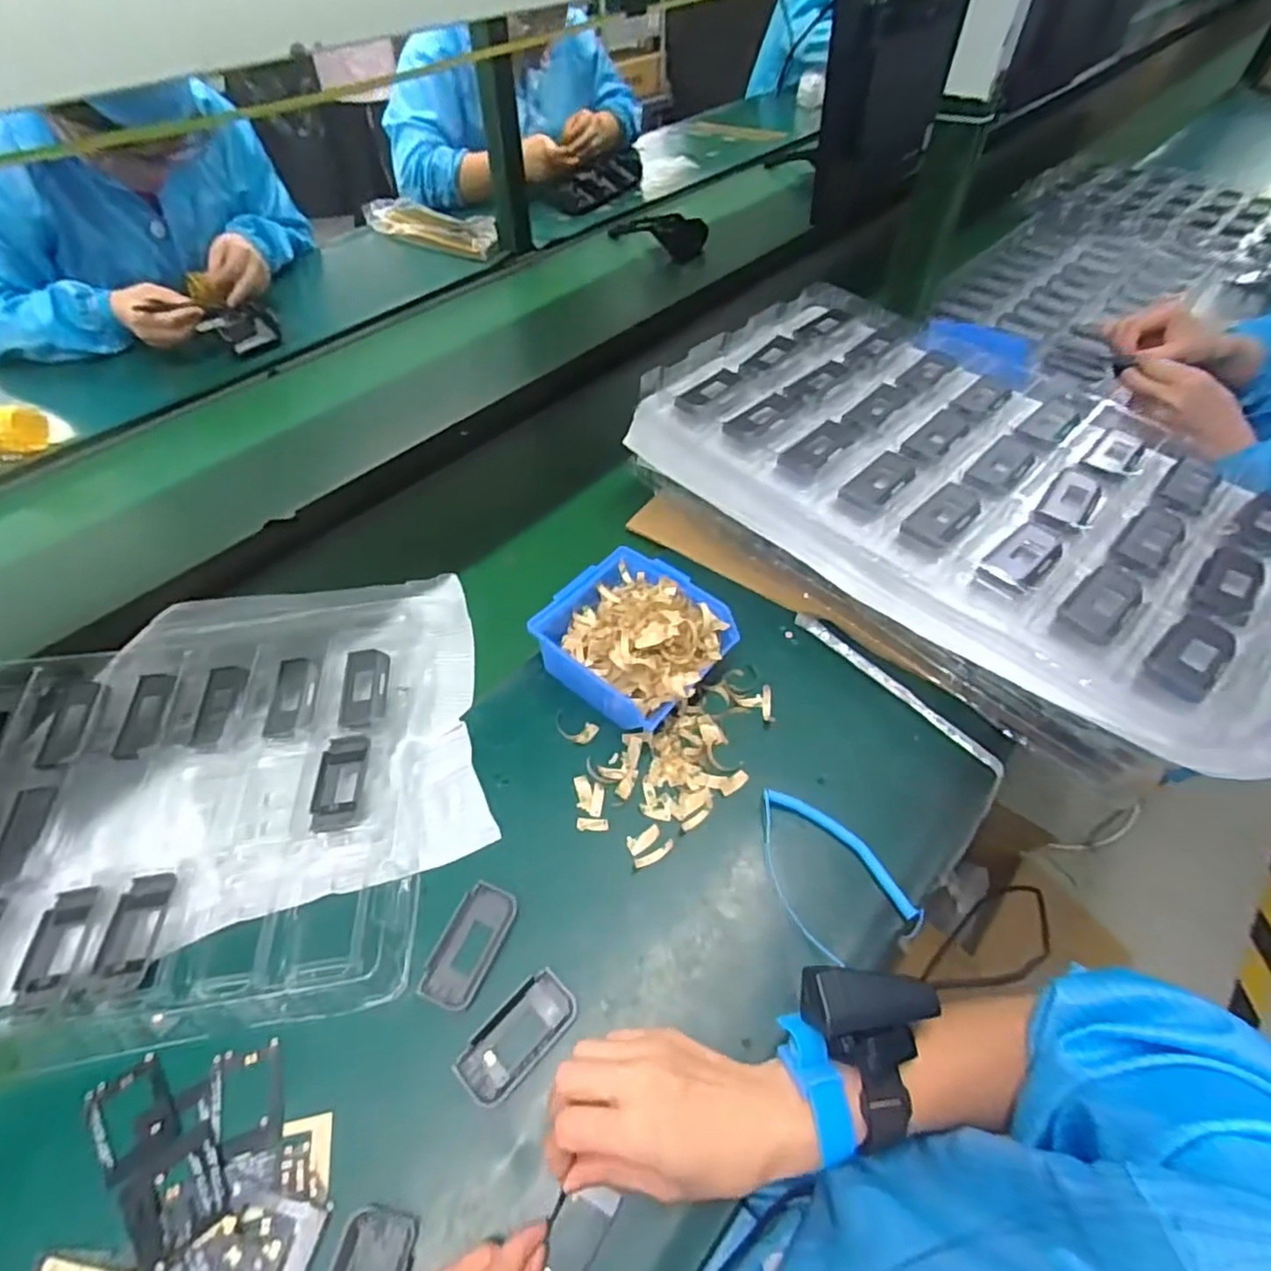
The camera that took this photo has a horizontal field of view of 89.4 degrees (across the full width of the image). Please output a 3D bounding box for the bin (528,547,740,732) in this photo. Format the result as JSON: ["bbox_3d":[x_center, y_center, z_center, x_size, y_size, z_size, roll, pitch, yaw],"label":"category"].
[{"bbox_3d":[0.000,0.006,0.545,0.135,0.067,0.125,32,59,23],"label":"bin"}]

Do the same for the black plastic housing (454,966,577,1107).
[{"bbox_3d":[-0.073,0.247,0.398,0.038,0.005,0.077,36,60,25],"label":"black plastic housing"}]

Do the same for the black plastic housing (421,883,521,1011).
[{"bbox_3d":[-0.111,0.205,0.429,0.038,0.004,0.076,19,54,15],"label":"black plastic housing"}]

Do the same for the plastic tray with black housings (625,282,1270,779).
[{"bbox_3d":[0.301,-0.136,0.576,0.568,0.072,0.341,37,61,26],"label":"plastic tray with black housings"}]

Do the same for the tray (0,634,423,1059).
[{"bbox_3d":[-0.416,0.131,0.479,0.505,0.024,0.303,-5,52,-3],"label":"tray"}]

